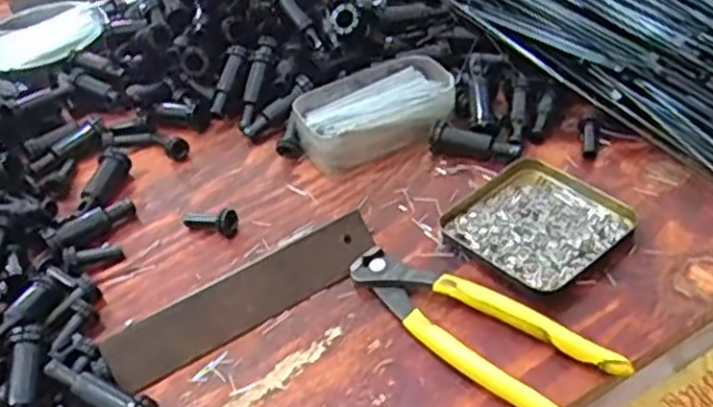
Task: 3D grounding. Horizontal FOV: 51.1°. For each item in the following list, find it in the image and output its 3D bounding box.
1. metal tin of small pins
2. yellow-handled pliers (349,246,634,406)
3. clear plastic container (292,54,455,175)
[{"bbox_3d":[0.116,0.011,0.480,0.097,0.009,0.093,-32,51,-23],"label":"metal tin of small pins"},{"bbox_3d":[0.066,0.066,0.421,0.163,0.018,0.054,29,54,36],"label":"yellow-handled pliers"},{"bbox_3d":[0.014,-0.069,0.578,0.123,0.037,0.079,-17,42,-8],"label":"clear plastic container"}]

